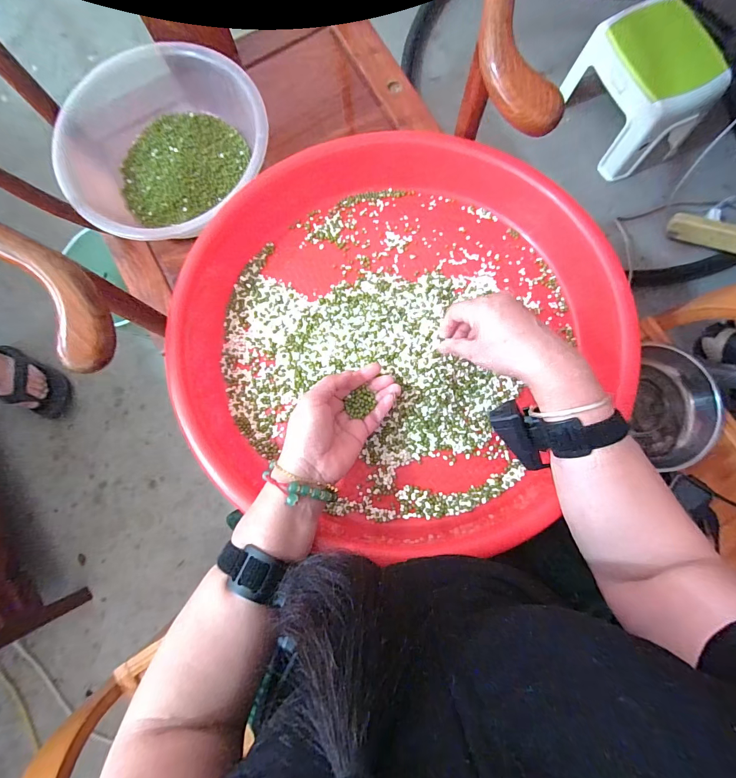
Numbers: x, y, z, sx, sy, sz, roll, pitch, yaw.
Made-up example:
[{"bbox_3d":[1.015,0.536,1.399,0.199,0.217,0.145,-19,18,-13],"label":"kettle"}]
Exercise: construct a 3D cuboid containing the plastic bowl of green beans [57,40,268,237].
[{"bbox_3d":[-0.306,-0.372,0.567,0.290,0.099,0.265,0,82,1],"label":"plastic bowl of green beans"}]

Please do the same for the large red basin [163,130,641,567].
[{"bbox_3d":[0.033,-0.080,0.455,0.497,0.101,0.476,0,82,1],"label":"large red basin"}]

